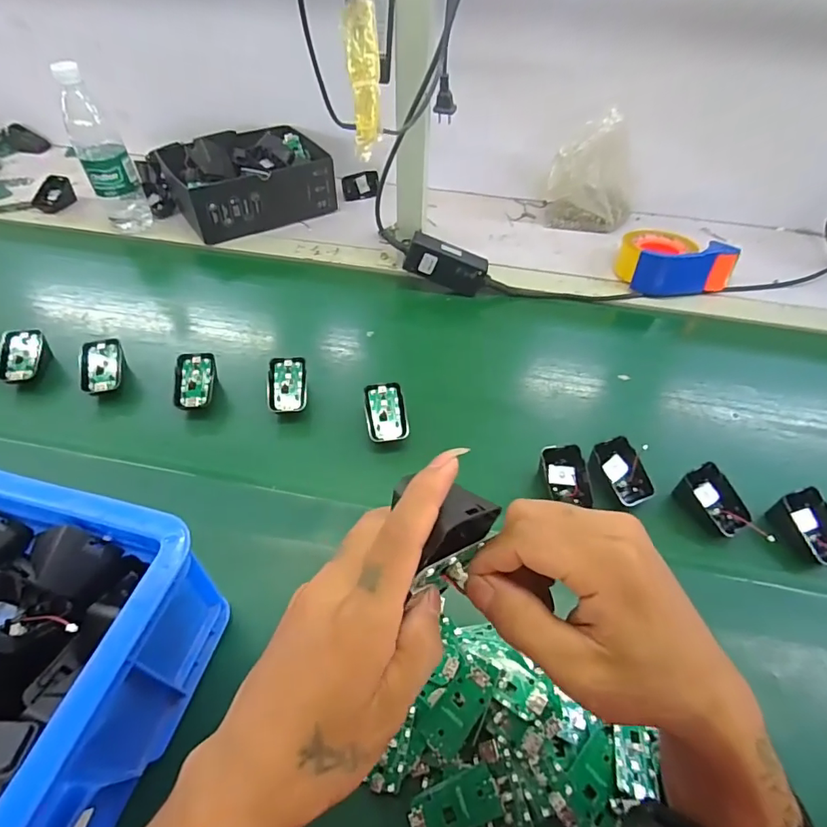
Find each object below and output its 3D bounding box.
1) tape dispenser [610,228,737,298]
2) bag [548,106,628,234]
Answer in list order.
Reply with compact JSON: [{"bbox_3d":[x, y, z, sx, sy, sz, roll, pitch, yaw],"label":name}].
[{"bbox_3d":[0.384,-0.232,0.740,0.140,0.072,0.110,0,50,-2],"label":"tape dispenser"},{"bbox_3d":[0.292,-0.378,0.798,0.138,0.165,0.068,18,52,13],"label":"bag"}]

